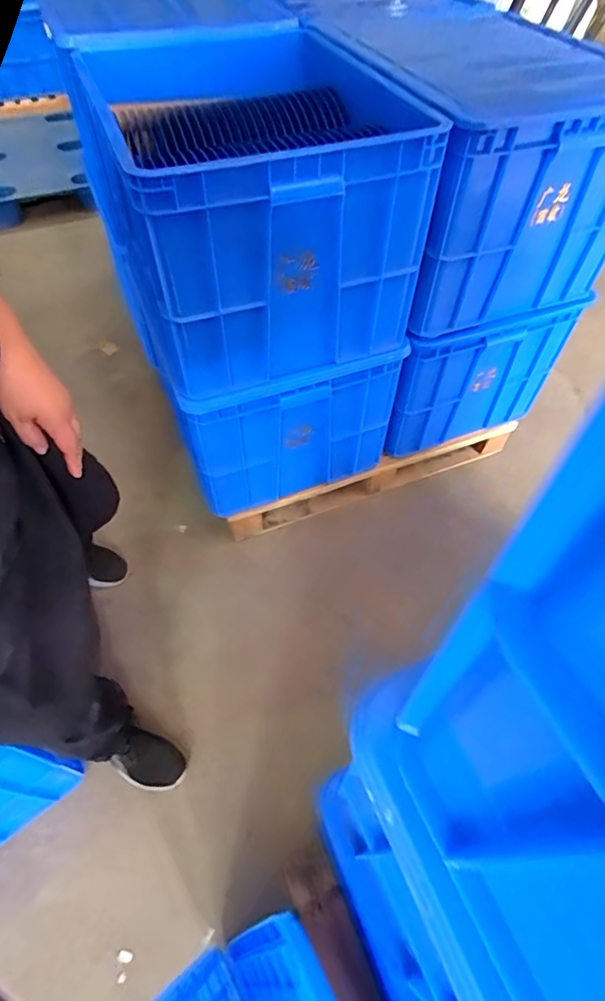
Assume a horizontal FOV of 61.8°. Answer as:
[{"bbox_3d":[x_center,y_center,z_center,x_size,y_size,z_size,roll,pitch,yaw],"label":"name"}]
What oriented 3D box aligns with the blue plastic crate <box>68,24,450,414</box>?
[{"bbox_3d":[-0.136,-0.646,1.066,0.525,0.392,0.771,-19,57,-14],"label":"blue plastic crate"}]

